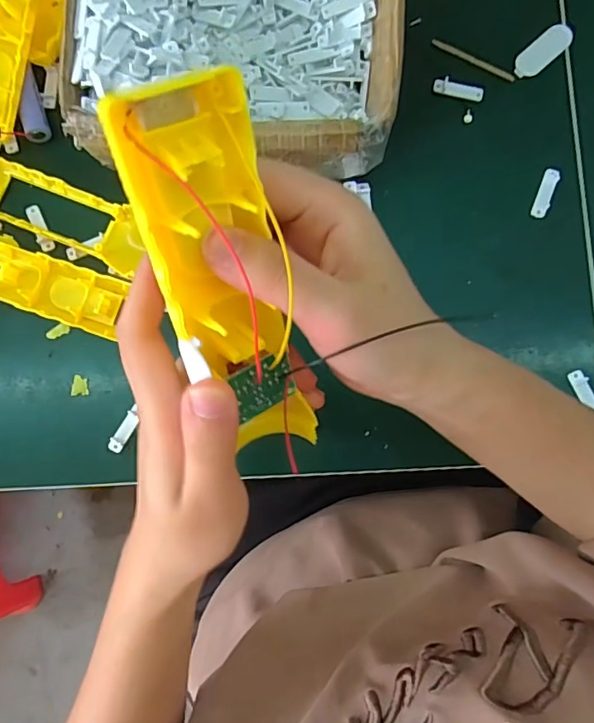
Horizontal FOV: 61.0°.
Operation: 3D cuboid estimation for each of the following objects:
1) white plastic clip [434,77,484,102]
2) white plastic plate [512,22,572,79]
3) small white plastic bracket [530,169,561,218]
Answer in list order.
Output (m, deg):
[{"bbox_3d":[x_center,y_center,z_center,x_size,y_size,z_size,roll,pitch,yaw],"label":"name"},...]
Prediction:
[{"bbox_3d":[0.121,-0.204,0.378,0.037,0.006,0.011,13,85,3],"label":"white plastic clip"},{"bbox_3d":[0.186,-0.234,0.379,0.053,0.005,0.020,-42,85,-2],"label":"white plastic plate"},{"bbox_3d":[0.182,-0.123,0.367,0.010,0.004,0.039,21,85,4],"label":"small white plastic bracket"}]

